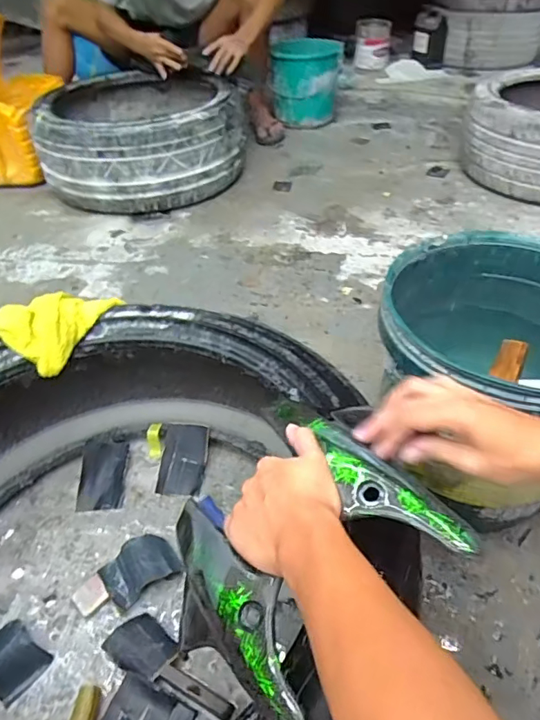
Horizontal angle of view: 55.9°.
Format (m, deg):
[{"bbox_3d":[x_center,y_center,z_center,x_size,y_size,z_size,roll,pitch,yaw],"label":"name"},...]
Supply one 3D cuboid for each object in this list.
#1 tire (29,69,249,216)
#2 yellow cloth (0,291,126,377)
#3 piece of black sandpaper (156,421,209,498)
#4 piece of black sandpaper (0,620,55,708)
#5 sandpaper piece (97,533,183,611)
[{"bbox_3d":[-0.391,-0.735,1.649,0.600,0.252,0.646,-2,43,1],"label":"tire"},{"bbox_3d":[-0.315,-0.068,0.726,0.150,0.050,0.162,19,47,21],"label":"yellow cloth"},{"bbox_3d":[-0.141,0.161,0.825,0.074,0.013,0.113,3,68,9],"label":"piece of black sandpaper"},{"bbox_3d":[-0.320,0.360,0.614,0.089,0.034,0.068,24,49,25],"label":"piece of black sandpaper"},{"bbox_3d":[-0.180,0.283,0.699,0.094,0.031,0.084,-28,49,-25],"label":"sandpaper piece"}]

